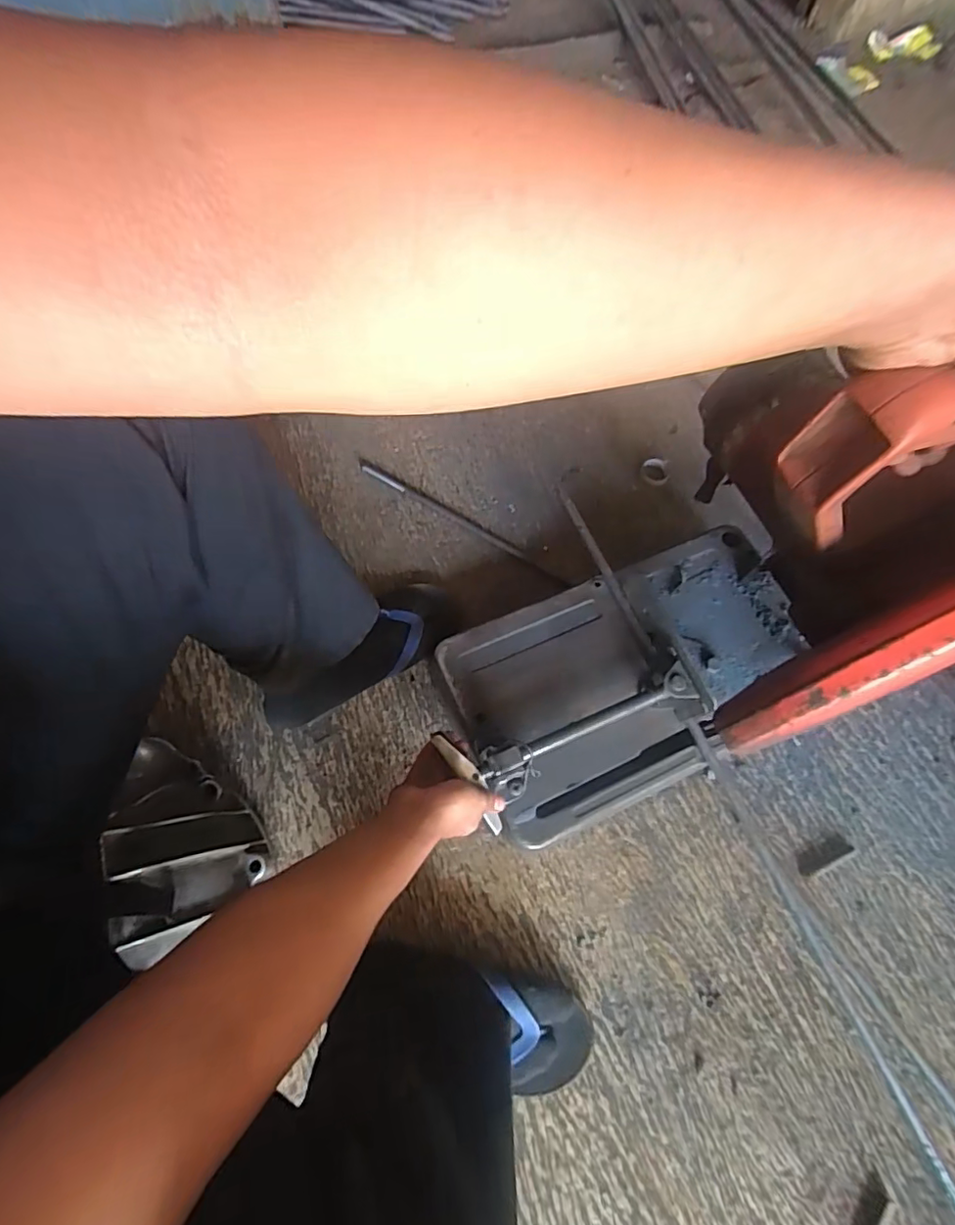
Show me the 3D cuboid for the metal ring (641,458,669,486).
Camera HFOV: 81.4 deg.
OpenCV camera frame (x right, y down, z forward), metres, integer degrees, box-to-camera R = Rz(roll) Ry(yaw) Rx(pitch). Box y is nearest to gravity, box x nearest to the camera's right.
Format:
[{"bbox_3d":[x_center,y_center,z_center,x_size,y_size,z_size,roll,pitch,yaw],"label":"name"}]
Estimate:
[{"bbox_3d":[0.264,-0.210,0.827,0.039,0.012,0.041,-1,85,10],"label":"metal ring"}]

